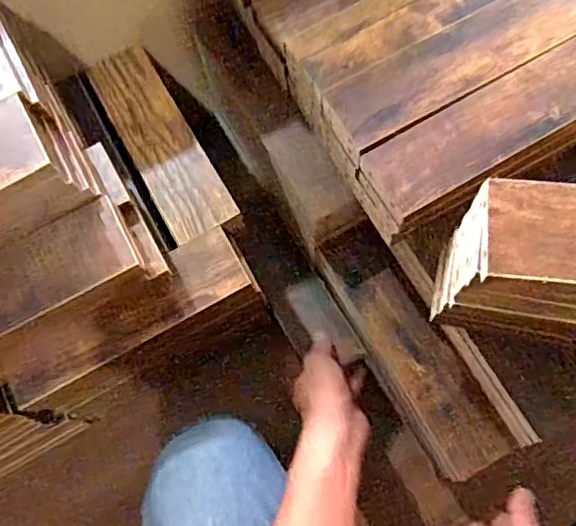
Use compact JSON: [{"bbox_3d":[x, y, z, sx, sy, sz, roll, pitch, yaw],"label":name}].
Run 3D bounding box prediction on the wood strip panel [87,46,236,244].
[{"bbox_3d":[-0.123,-0.119,0.554,0.061,0.012,0.217,-28,73,-8],"label":"wood strip panel"}]

